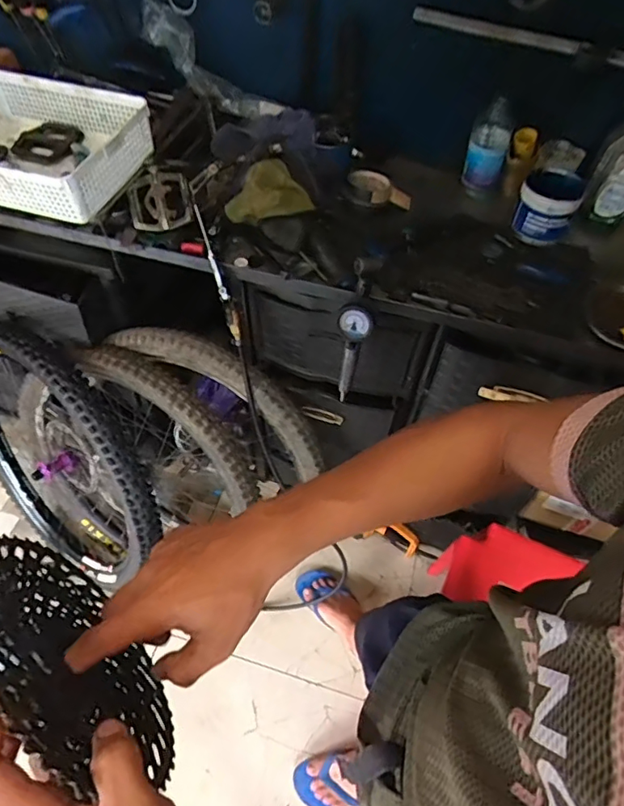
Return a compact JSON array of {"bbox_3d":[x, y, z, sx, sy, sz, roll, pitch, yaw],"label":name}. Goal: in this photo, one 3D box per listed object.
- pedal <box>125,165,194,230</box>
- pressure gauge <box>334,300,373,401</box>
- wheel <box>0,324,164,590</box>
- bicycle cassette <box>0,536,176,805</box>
[{"bbox_3d":[-0.263,-0.354,0.904,0.103,0.099,0.017,-10,13,-4],"label":"pedal"},{"bbox_3d":[0.063,-0.081,0.876,0.055,0.217,0.032,7,57,4],"label":"pressure gauge"},{"bbox_3d":[-0.604,0.149,1.247,0.667,0.676,0.093,32,42,19],"label":"wheel"},{"bbox_3d":[-0.173,0.177,0.347,0.042,0.187,0.181,-38,65,-9],"label":"bicycle cassette"}]

